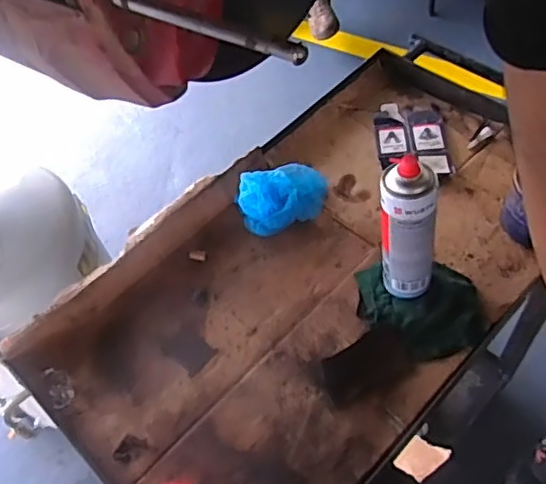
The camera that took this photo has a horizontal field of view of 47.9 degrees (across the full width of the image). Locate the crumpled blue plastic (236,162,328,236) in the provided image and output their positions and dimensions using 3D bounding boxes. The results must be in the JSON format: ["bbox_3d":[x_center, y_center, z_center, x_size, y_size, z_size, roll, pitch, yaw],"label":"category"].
[{"bbox_3d":[0.018,-0.074,0.934,0.143,0.061,0.084,-21,55,-8],"label":"crumpled blue plastic"}]

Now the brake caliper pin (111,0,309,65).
[{"bbox_3d":[-0.024,-0.074,0.212,0.078,0.005,0.004,21,59,21],"label":"brake caliper pin"}]

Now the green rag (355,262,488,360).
[{"bbox_3d":[0.197,0.086,0.829,0.160,0.026,0.142,-2,54,5],"label":"green rag"}]

